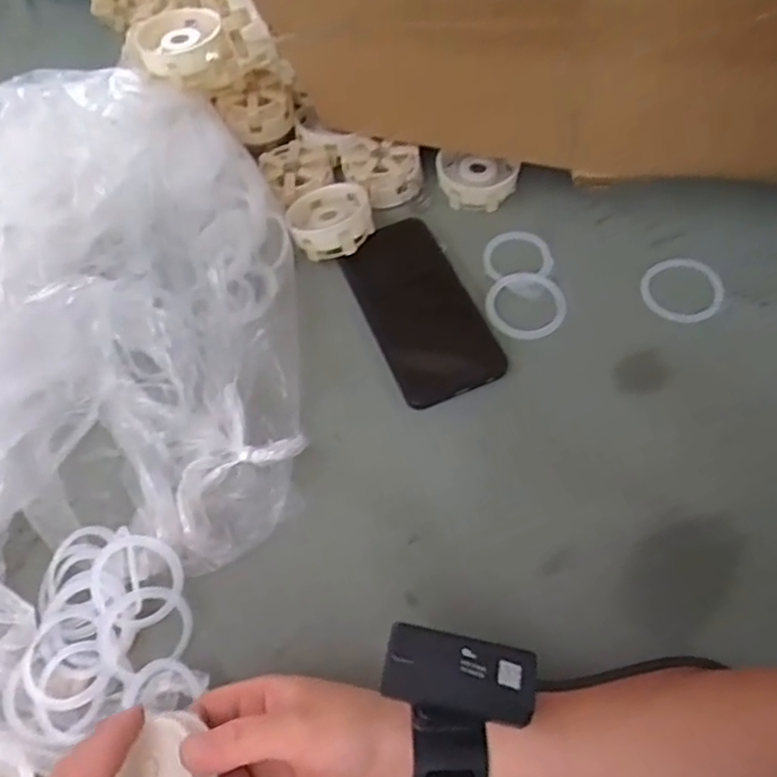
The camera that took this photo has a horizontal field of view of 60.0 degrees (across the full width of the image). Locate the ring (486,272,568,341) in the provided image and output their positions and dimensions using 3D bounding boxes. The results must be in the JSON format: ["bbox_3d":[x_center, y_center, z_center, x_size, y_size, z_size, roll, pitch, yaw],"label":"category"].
[{"bbox_3d":[0.104,-0.064,0.510,0.058,0.010,0.062,-2,60,3],"label":"ring"}]

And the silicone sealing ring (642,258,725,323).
[{"bbox_3d":[0.221,-0.075,0.509,0.058,0.009,0.056,-5,64,10],"label":"silicone sealing ring"}]

